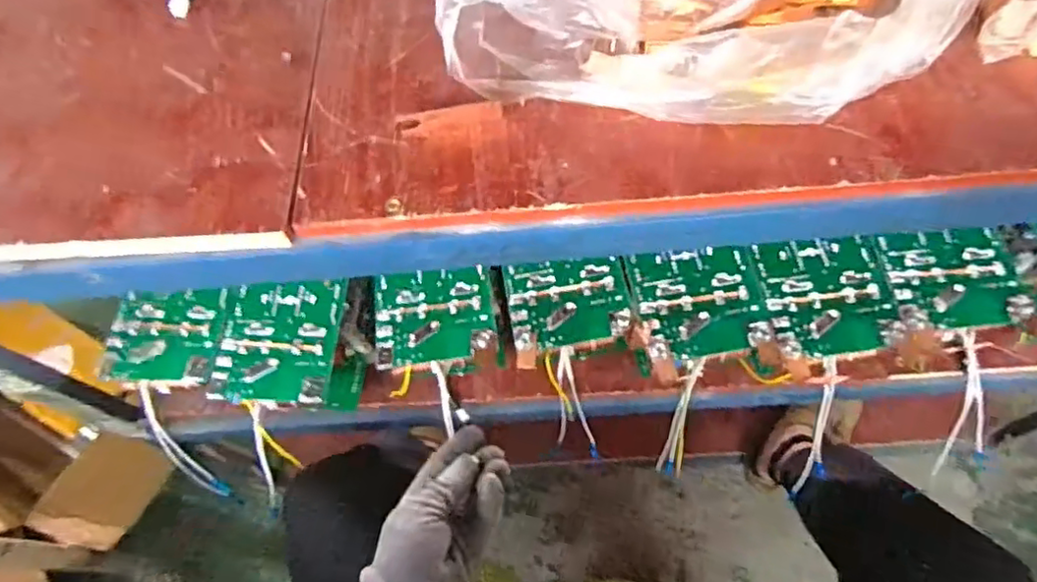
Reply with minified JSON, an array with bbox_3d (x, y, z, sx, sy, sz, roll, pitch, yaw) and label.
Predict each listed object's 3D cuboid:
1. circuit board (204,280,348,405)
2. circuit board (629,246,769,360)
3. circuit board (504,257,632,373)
[{"bbox_3d":[-0.253,0.053,0.661,0.123,0.022,0.137,2,63,5],"label":"circuit board"},{"bbox_3d":[0.185,0.009,0.634,0.123,0.012,0.117,-6,63,3],"label":"circuit board"},{"bbox_3d":[0.053,0.017,0.650,0.124,0.022,0.114,-9,63,1],"label":"circuit board"}]

